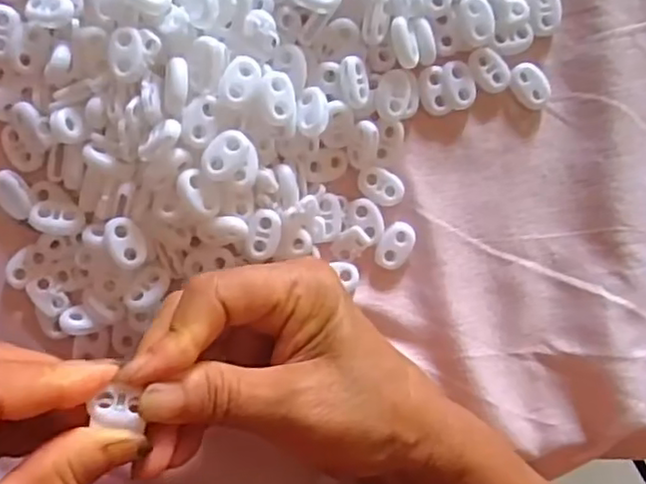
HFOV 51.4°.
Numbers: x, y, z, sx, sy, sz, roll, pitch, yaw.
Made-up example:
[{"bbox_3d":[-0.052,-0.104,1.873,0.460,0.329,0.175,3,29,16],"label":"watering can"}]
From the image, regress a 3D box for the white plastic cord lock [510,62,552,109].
[{"bbox_3d":[0.098,-0.073,0.313,0.016,0.006,0.023,-38,96,-2],"label":"white plastic cord lock"}]

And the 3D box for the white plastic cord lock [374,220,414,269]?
[{"bbox_3d":[0.034,0.002,0.312,0.014,0.004,0.023,30,91,-7],"label":"white plastic cord lock"}]

